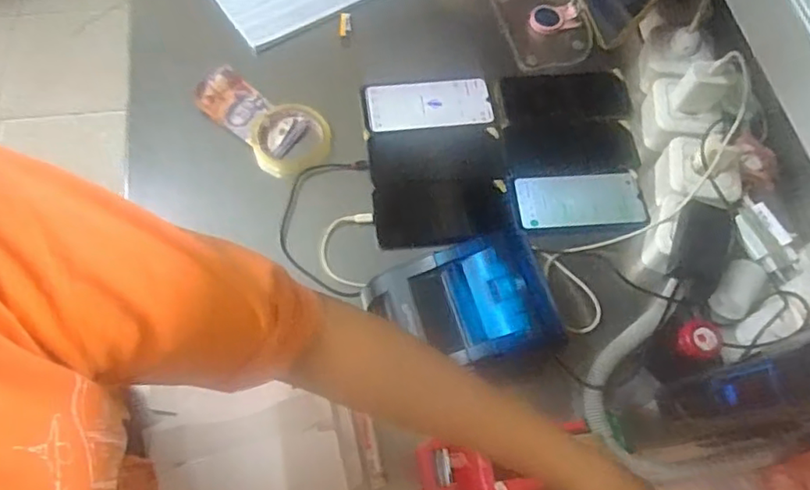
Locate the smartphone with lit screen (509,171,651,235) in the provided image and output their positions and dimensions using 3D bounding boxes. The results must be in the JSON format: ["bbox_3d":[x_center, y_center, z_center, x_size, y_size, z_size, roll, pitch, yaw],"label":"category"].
[{"bbox_3d":[0.212,-0.053,0.716,0.157,0.006,0.076,-2,65,-4],"label":"smartphone with lit screen"}]

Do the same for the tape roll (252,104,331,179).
[{"bbox_3d":[-0.139,-0.129,0.731,0.093,0.022,0.092,1,65,-2],"label":"tape roll"}]

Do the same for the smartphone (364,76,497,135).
[{"bbox_3d":[0.029,-0.184,0.771,0.167,0.012,0.073,-7,65,-6],"label":"smartphone"}]

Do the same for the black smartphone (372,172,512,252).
[{"bbox_3d":[0.045,-0.041,0.700,0.160,0.007,0.089,-6,65,-6],"label":"black smartphone"}]

